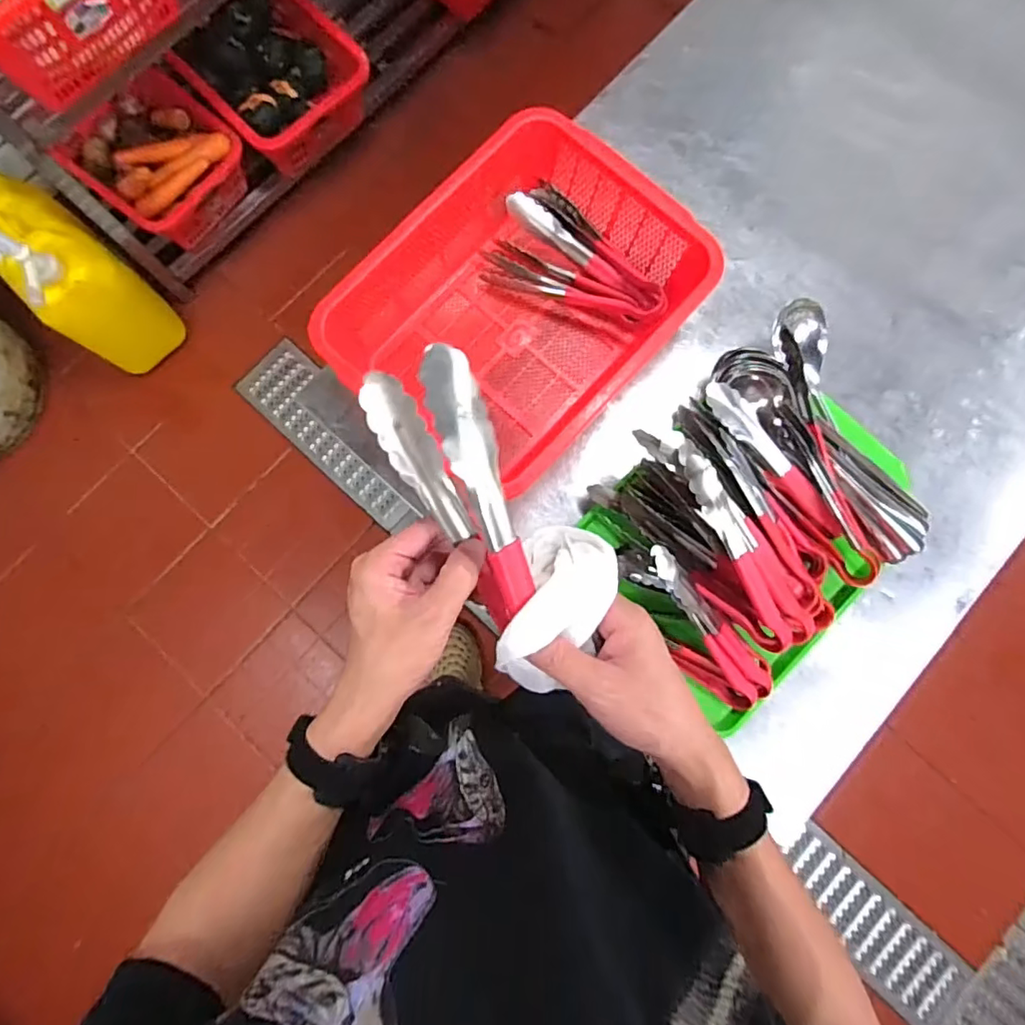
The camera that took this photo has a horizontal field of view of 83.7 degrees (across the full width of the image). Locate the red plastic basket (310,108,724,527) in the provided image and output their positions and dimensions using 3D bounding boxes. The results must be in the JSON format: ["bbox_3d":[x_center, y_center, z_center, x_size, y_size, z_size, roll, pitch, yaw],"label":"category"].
[{"bbox_3d":[0.005,-0.235,0.675,0.310,0.099,0.385,41,84,6],"label":"red plastic basket"}]

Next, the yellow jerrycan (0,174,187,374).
[{"bbox_3d":[-0.951,-0.517,1.220,0.273,0.513,0.197,44,84,6],"label":"yellow jerrycan"}]

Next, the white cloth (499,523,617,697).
[{"bbox_3d":[0.030,0.063,0.382,0.062,0.048,0.110,14,82,2],"label":"white cloth"}]

